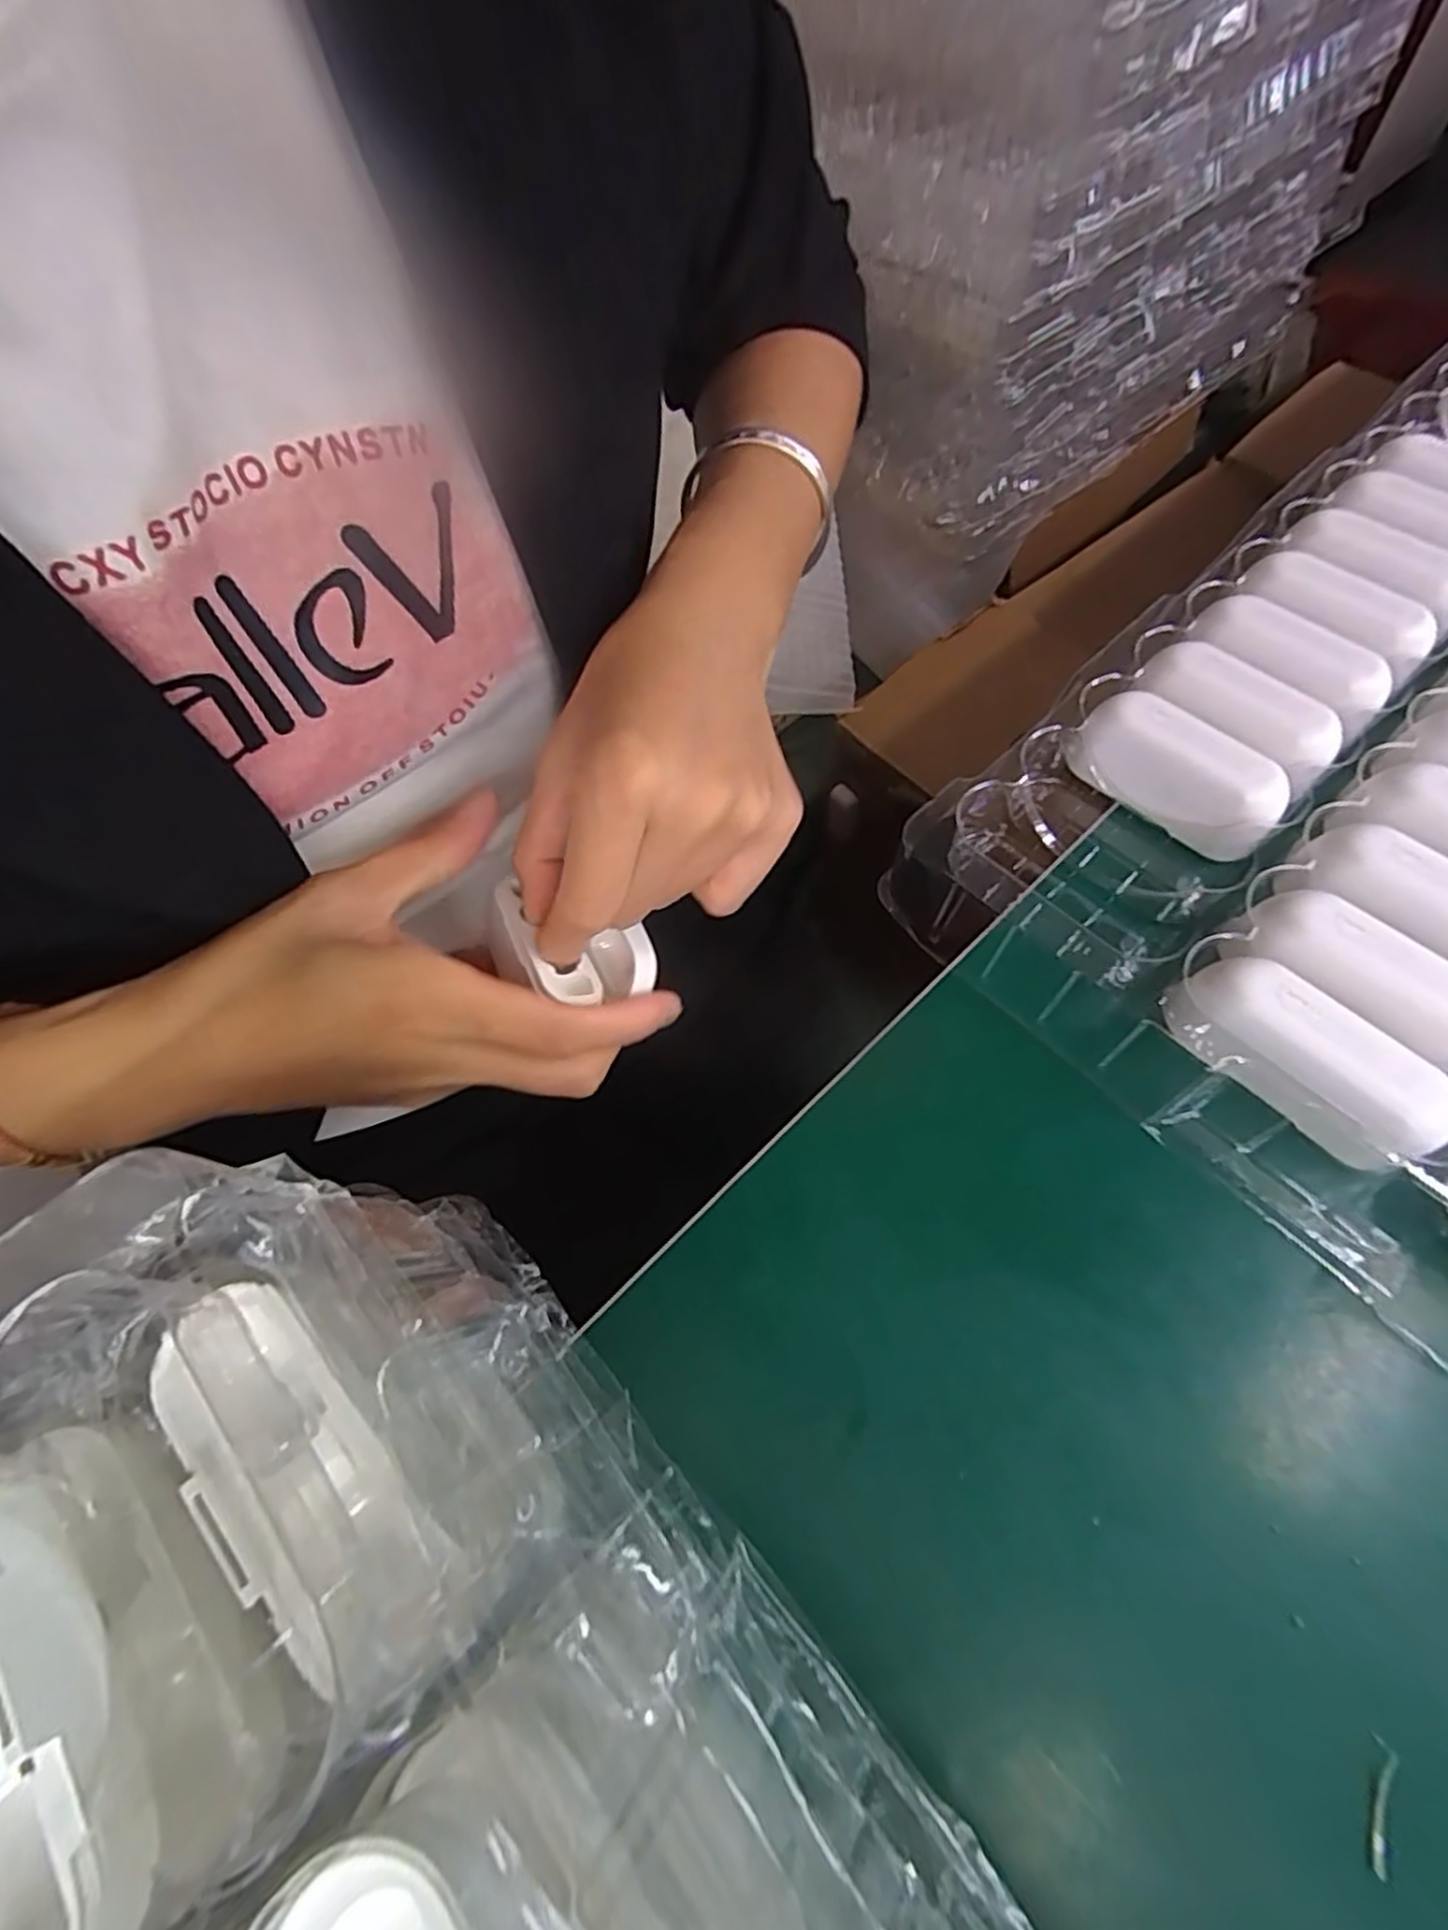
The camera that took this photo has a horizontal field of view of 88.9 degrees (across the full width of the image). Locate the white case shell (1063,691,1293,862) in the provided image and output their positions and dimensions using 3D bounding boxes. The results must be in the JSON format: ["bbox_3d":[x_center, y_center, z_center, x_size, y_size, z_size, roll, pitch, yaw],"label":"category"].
[{"bbox_3d":[0.143,-0.061,0.234,0.062,0.026,0.020,39,72,20],"label":"white case shell"}]

